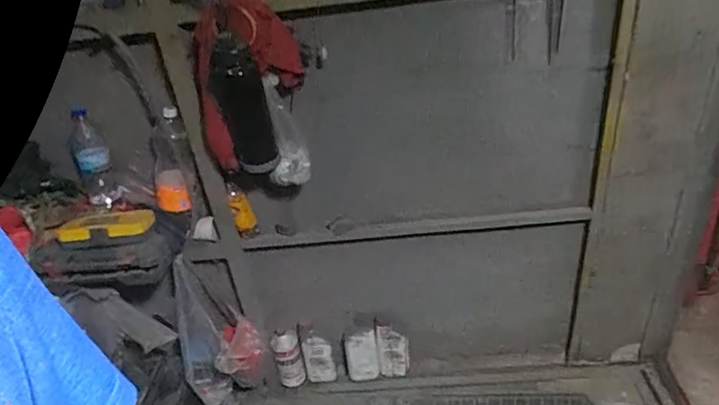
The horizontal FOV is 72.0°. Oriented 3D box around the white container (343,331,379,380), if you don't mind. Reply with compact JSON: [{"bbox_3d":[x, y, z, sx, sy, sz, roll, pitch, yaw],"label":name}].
[{"bbox_3d":[0.010,0.489,1.562,0.100,0.215,0.038,-2,31,7],"label":"white container"}]

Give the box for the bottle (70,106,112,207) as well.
[{"bbox_3d":[-0.660,-0.121,1.241,0.084,0.228,0.066,-8,12,-2],"label":"bottle"}]

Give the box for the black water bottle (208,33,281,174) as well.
[{"bbox_3d":[-0.252,-0.206,1.063,0.097,0.280,0.090,-18,32,-18],"label":"black water bottle"}]

